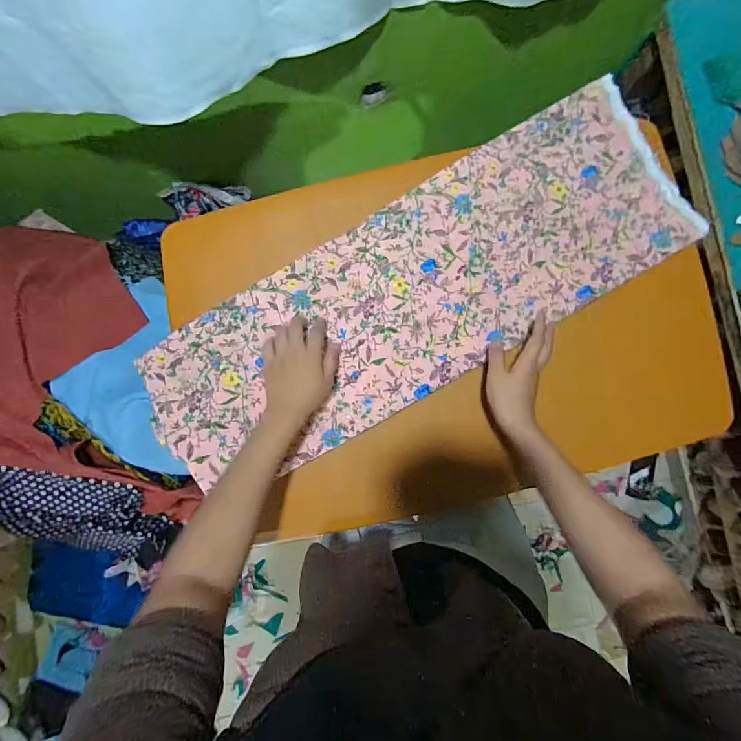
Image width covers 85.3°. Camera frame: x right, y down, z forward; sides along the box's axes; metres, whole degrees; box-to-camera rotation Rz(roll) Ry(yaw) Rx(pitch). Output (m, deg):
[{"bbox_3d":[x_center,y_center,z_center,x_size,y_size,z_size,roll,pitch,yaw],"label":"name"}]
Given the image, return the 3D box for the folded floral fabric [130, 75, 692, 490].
[{"bbox_3d":[0.067,-0.110,0.548,0.745,0.039,0.263,-28,90,-3],"label":"folded floral fabric"}]

